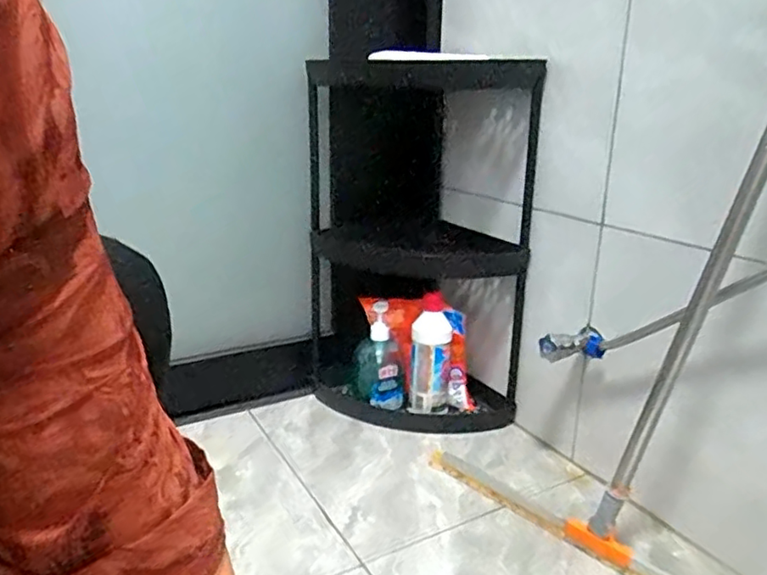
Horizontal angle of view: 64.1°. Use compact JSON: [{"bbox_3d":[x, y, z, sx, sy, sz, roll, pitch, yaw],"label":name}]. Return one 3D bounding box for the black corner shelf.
[{"bbox_3d":[0.045,-0.060,0.985,0.307,0.560,0.232,-5,18,-15],"label":"black corner shelf"}]

